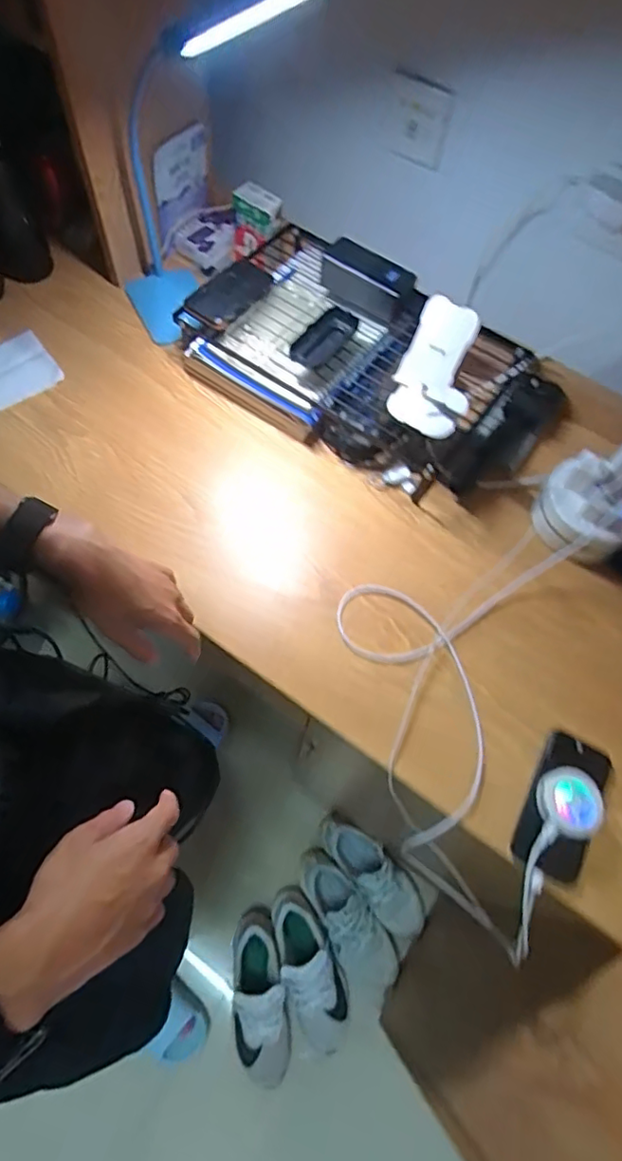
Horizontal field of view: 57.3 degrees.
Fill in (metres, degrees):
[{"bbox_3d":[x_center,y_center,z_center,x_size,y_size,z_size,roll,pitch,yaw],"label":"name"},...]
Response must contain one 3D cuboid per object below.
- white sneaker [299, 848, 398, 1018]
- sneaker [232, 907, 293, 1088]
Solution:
[{"bbox_3d":[0.080,0.677,1.108,0.114,0.095,0.307,-26,81,-13],"label":"white sneaker"},{"bbox_3d":[-0.092,0.764,1.039,0.100,0.092,0.262,-7,65,-7],"label":"sneaker"}]

